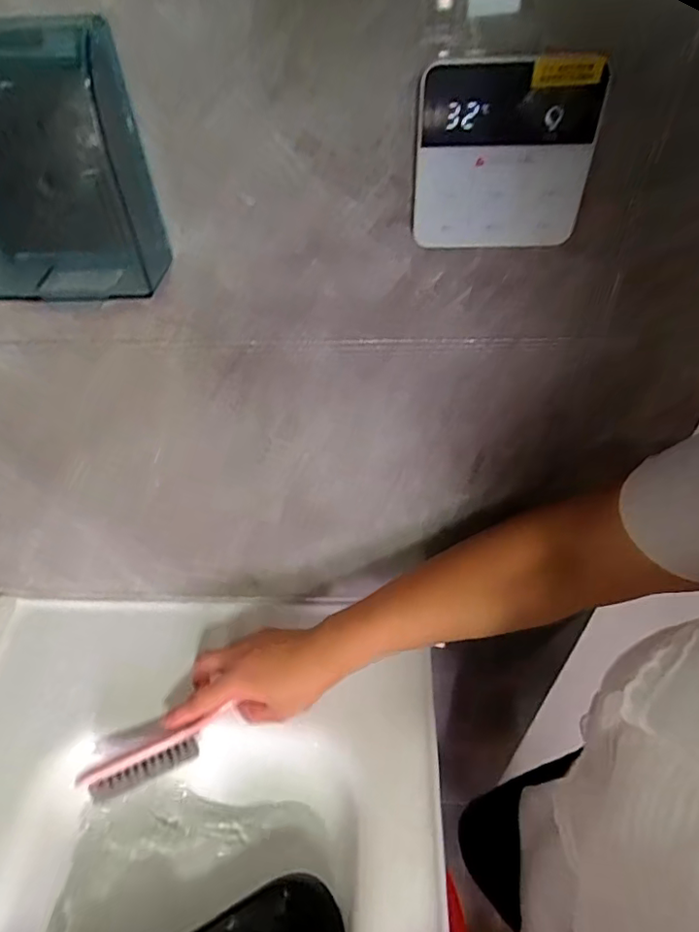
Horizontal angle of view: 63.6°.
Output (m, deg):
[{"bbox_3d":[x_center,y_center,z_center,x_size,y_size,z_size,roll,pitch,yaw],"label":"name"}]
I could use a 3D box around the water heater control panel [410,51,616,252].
[{"bbox_3d":[0.075,-0.151,0.279,0.083,0.085,0.011,-2,46,1],"label":"water heater control panel"}]

